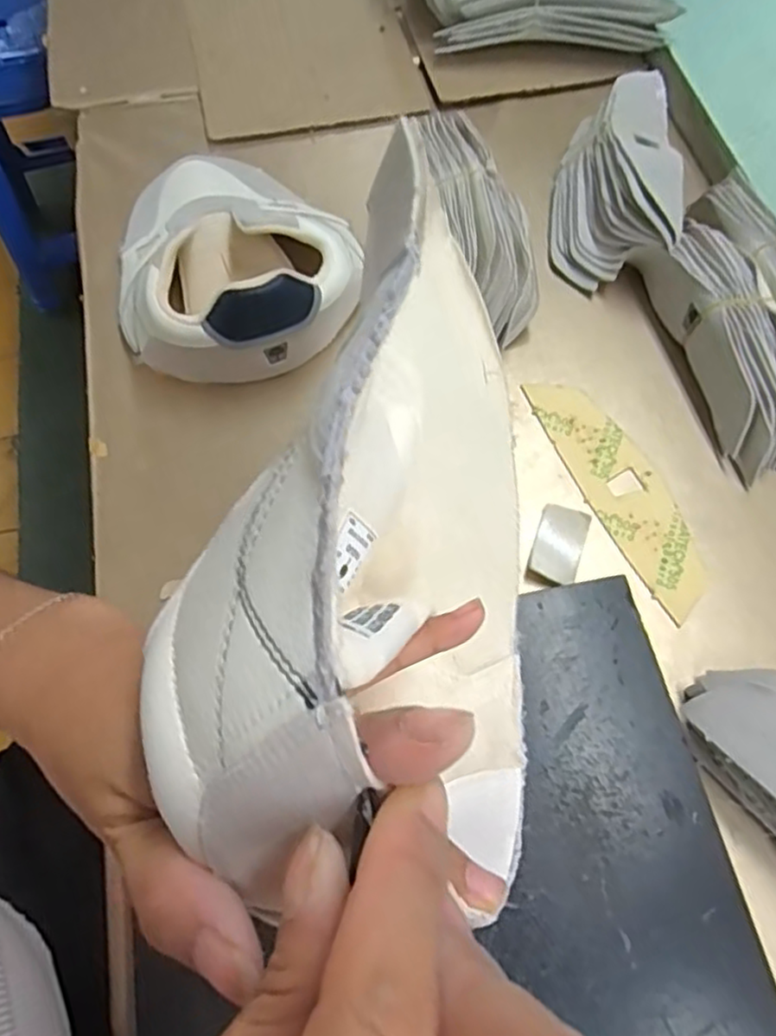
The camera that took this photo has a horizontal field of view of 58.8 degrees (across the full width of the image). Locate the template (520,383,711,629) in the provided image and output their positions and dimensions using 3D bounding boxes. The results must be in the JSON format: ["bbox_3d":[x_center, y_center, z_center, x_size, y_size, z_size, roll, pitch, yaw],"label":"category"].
[{"bbox_3d":[0.159,-0.021,0.469,0.054,0.004,0.183,-20,68,-8],"label":"template"}]

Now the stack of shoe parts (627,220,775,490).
[{"bbox_3d":[0.239,-0.120,0.478,0.057,0.054,0.189,-17,67,-5],"label":"stack of shoe parts"}]

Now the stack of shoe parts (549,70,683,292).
[{"bbox_3d":[0.184,-0.282,0.549,0.090,0.053,0.204,9,67,6],"label":"stack of shoe parts"}]

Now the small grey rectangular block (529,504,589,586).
[{"bbox_3d":[0.111,0.018,0.448,0.029,0.008,0.052,16,68,9],"label":"small grey rectangular block"}]

